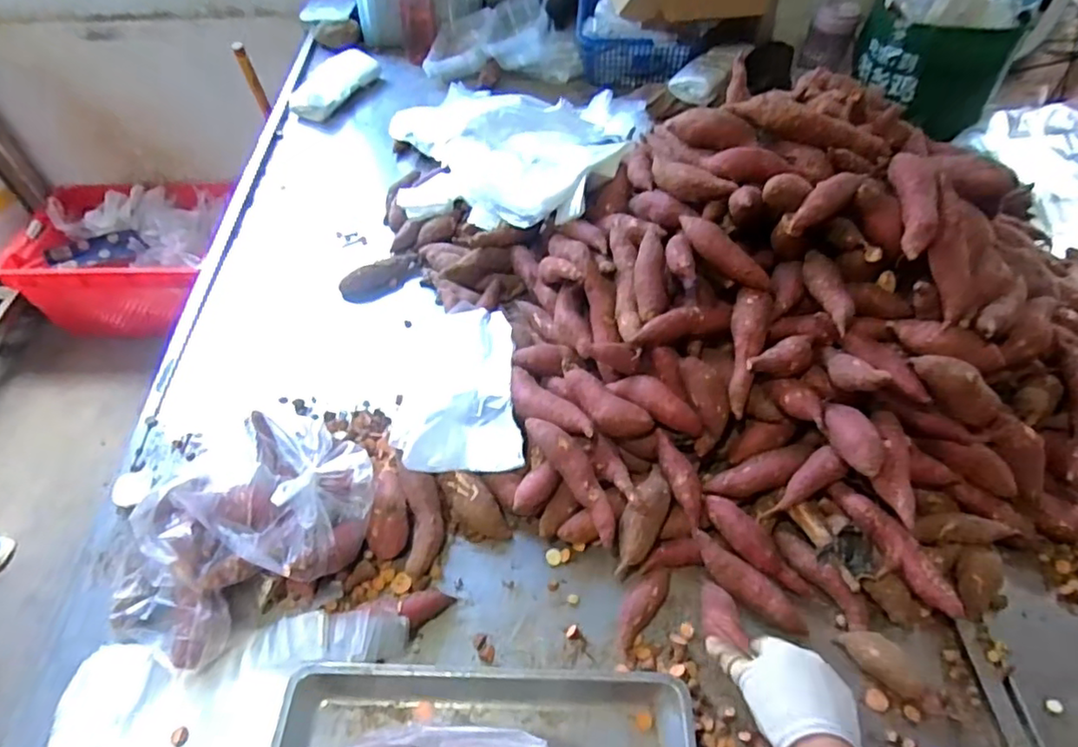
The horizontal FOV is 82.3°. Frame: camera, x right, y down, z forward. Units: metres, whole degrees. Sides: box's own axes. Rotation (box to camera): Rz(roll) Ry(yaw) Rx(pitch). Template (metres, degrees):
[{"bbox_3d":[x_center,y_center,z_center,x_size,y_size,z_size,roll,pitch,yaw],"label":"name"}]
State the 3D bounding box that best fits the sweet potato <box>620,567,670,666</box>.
[{"bbox_3d":[0.107,0.244,0.643,0.033,0.025,0.099,26,56,19],"label":"sweet potato"}]

